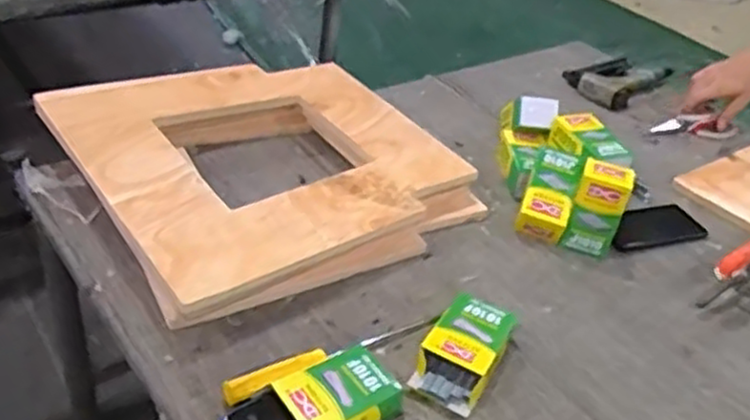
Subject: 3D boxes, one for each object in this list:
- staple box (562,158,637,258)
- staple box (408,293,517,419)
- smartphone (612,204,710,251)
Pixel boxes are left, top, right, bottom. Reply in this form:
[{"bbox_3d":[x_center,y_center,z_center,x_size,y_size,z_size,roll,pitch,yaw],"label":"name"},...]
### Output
[{"bbox_3d":[0.301,0.001,1.028,0.065,0.128,0.051,14,34,10],"label":"staple box"},{"bbox_3d":[0.099,0.154,0.835,0.080,0.040,0.148,21,36,19],"label":"staple box"},{"bbox_3d":[0.415,0.024,1.126,0.160,0.016,0.069,-5,36,-18],"label":"smartphone"}]

